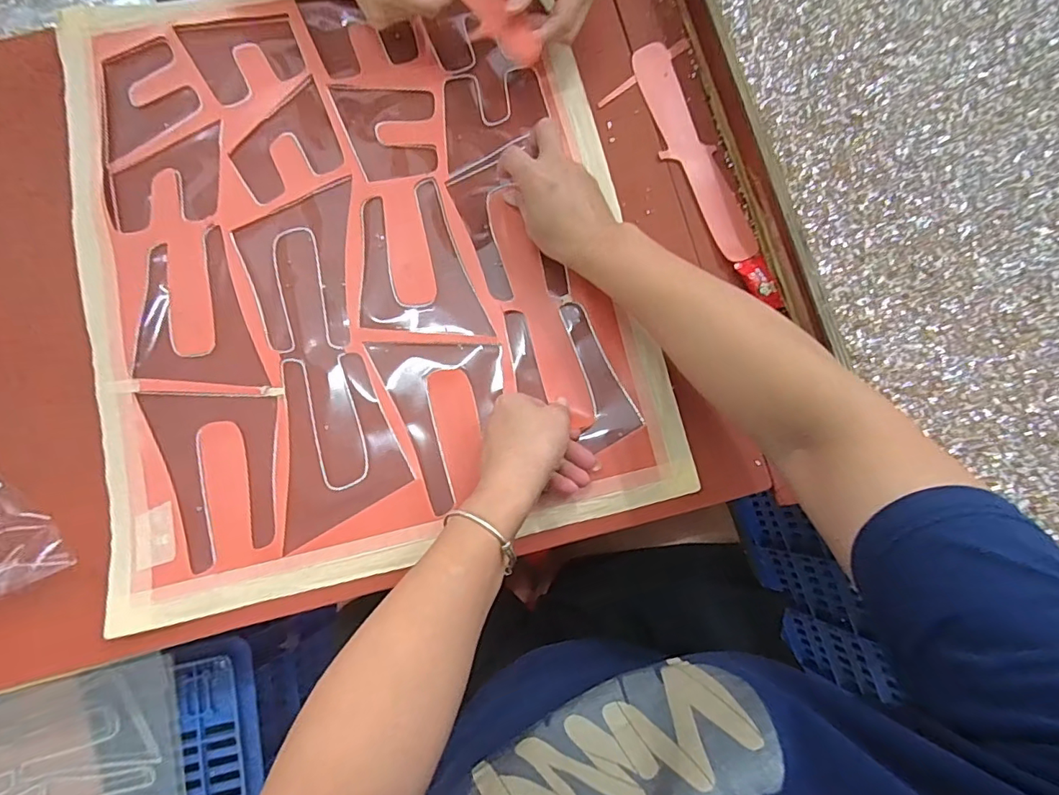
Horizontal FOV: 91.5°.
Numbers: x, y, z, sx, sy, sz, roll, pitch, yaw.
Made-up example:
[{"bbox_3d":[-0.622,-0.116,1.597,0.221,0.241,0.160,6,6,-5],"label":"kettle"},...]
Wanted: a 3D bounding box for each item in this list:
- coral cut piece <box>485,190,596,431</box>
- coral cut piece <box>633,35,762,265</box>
[{"bbox_3d":[0.008,-0.080,0.450,0.035,0.005,0.219,-18,80,-4],"label":"coral cut piece"},{"bbox_3d":[0.149,-0.230,0.480,0.042,0.006,0.229,-21,80,-3],"label":"coral cut piece"}]

